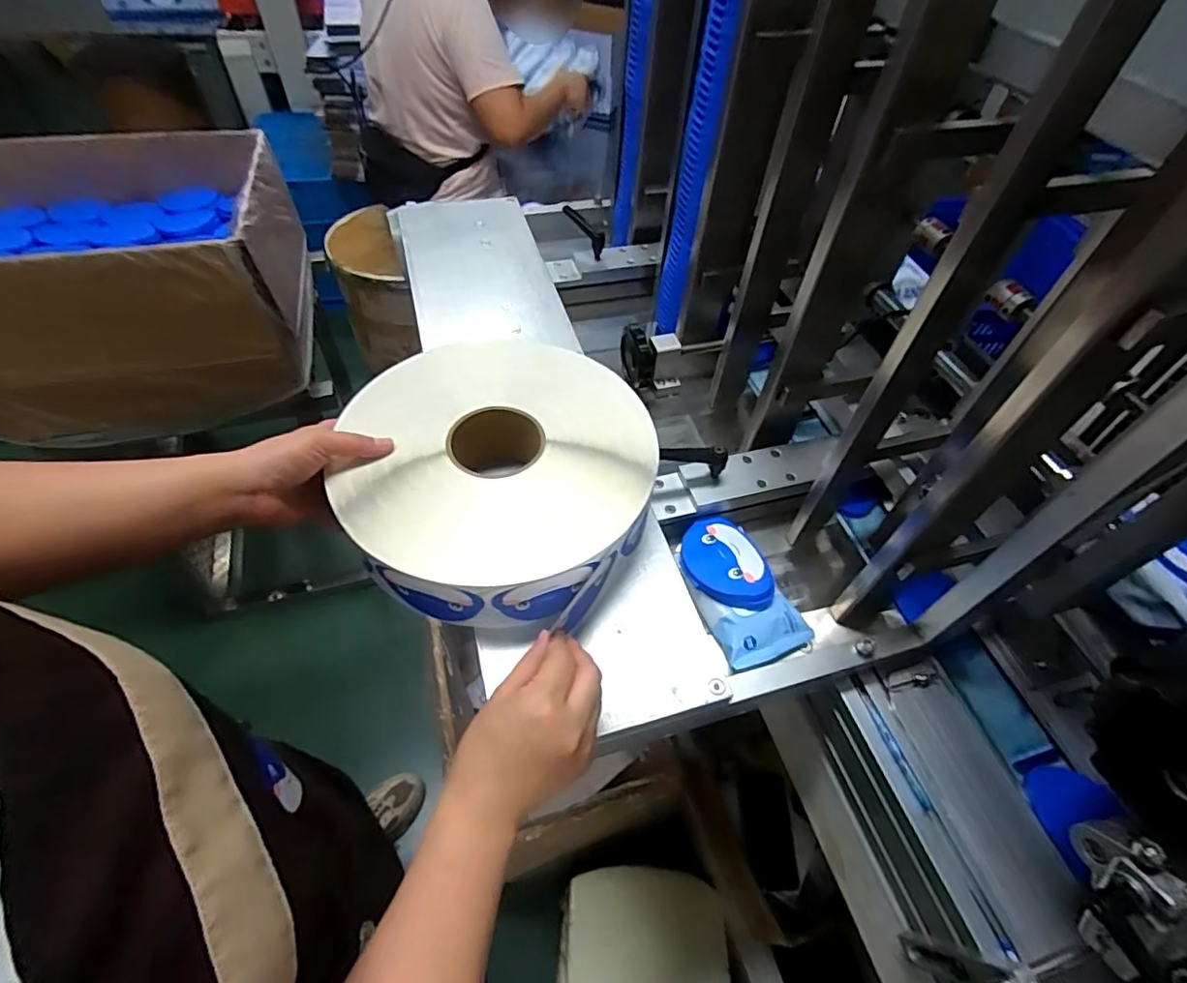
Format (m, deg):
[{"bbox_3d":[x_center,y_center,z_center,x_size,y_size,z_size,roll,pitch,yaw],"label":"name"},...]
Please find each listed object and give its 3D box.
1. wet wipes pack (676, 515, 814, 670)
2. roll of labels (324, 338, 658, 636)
[{"bbox_3d":[0.129,0.085,0.523,0.078,0.036,0.136,-19,56,-18],"label":"wet wipes pack"},{"bbox_3d":[-0.078,-0.021,0.498,0.248,0.068,0.256,2,53,-3],"label":"roll of labels"}]

